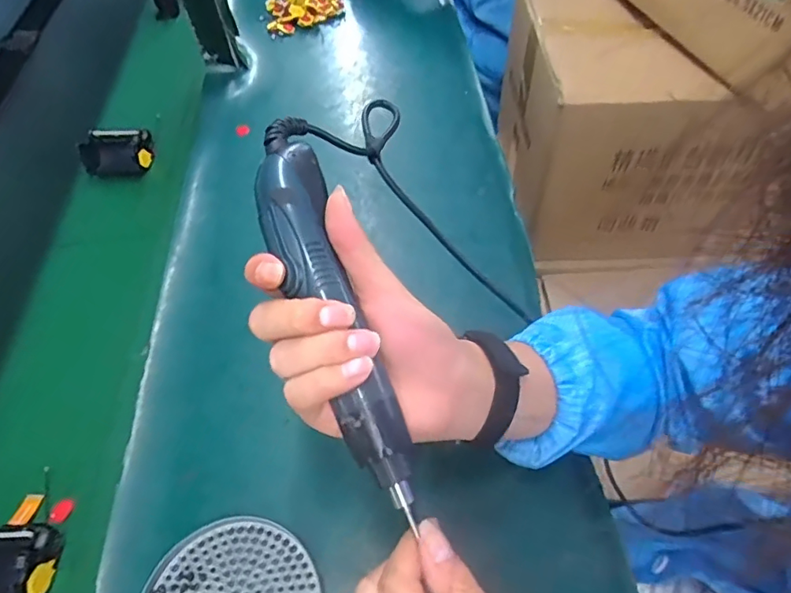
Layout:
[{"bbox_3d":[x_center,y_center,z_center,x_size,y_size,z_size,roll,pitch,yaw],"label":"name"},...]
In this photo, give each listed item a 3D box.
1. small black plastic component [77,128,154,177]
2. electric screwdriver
[{"bbox_3d":[-0.326,-0.167,0.605,0.082,0.036,0.050,-5,54,-1],"label":"small black plastic component"},{"bbox_3d":[-0.036,-0.002,0.284,0.038,0.036,0.228,-19,76,-10],"label":"electric screwdriver"}]

